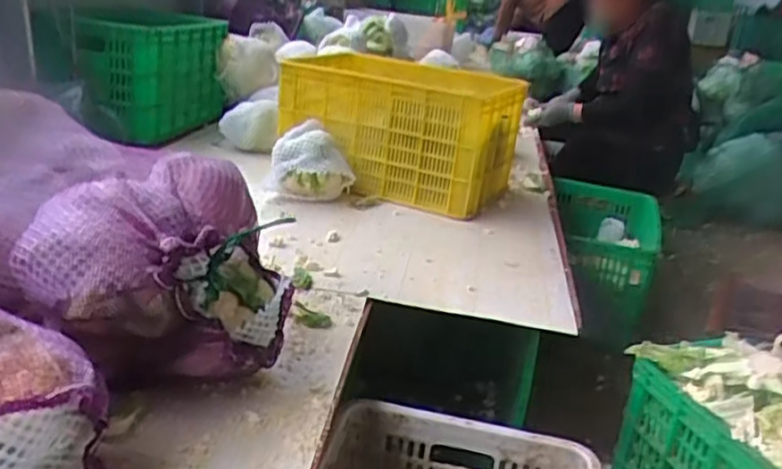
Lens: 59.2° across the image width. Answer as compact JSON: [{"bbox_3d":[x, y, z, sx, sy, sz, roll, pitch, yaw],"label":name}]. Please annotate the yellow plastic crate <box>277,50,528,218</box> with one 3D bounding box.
[{"bbox_3d":[0.024,-0.261,1.621,0.529,0.309,0.285,20,25,33],"label":"yellow plastic crate"}]

